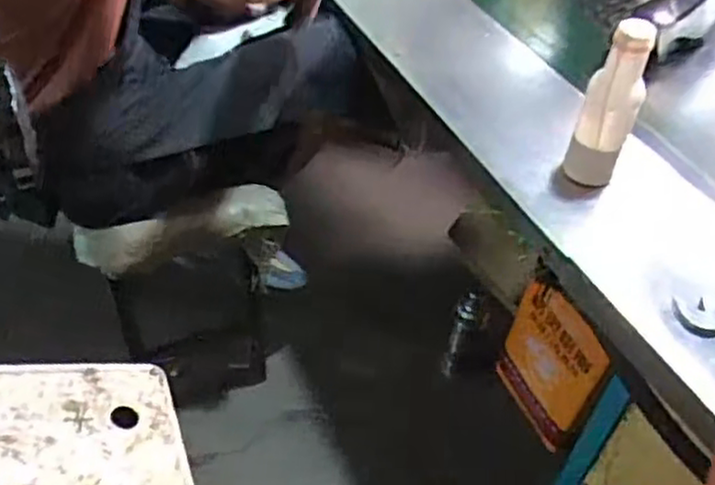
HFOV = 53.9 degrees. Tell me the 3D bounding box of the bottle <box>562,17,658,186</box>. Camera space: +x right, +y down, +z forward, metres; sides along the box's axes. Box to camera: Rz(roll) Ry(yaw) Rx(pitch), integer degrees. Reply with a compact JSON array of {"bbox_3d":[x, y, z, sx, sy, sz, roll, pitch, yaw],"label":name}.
[{"bbox_3d":[0.291,-0.155,0.807,0.060,0.196,0.052,22,47,16],"label":"bottle"}]

